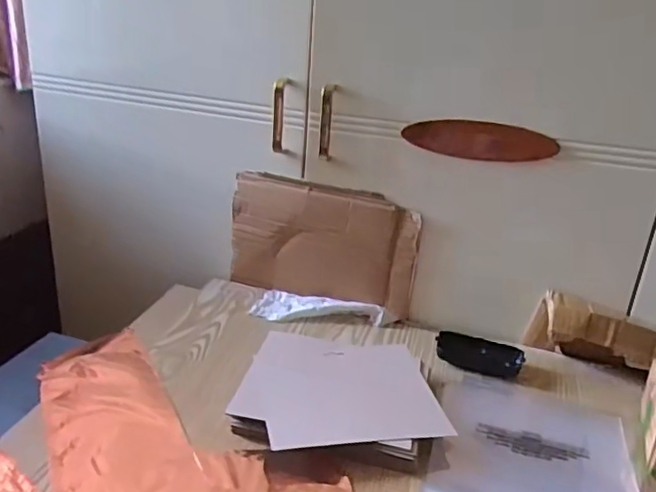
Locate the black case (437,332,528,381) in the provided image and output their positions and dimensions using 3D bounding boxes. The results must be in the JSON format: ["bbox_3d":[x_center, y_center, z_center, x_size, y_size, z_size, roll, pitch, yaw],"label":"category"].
[{"bbox_3d":[0.196,0.140,0.765,0.107,0.030,0.037,9,22,12],"label":"black case"}]

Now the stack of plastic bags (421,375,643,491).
[{"bbox_3d":[0.211,0.219,0.608,0.200,0.012,0.255,10,22,15],"label":"stack of plastic bags"}]

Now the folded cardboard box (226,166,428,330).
[{"bbox_3d":[-0.010,-0.004,0.852,0.274,0.171,0.021,11,22,16],"label":"folded cardboard box"}]

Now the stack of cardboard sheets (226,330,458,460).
[{"bbox_3d":[0.011,0.161,0.649,0.214,0.030,0.186,3,21,-4],"label":"stack of cardboard sheets"}]

